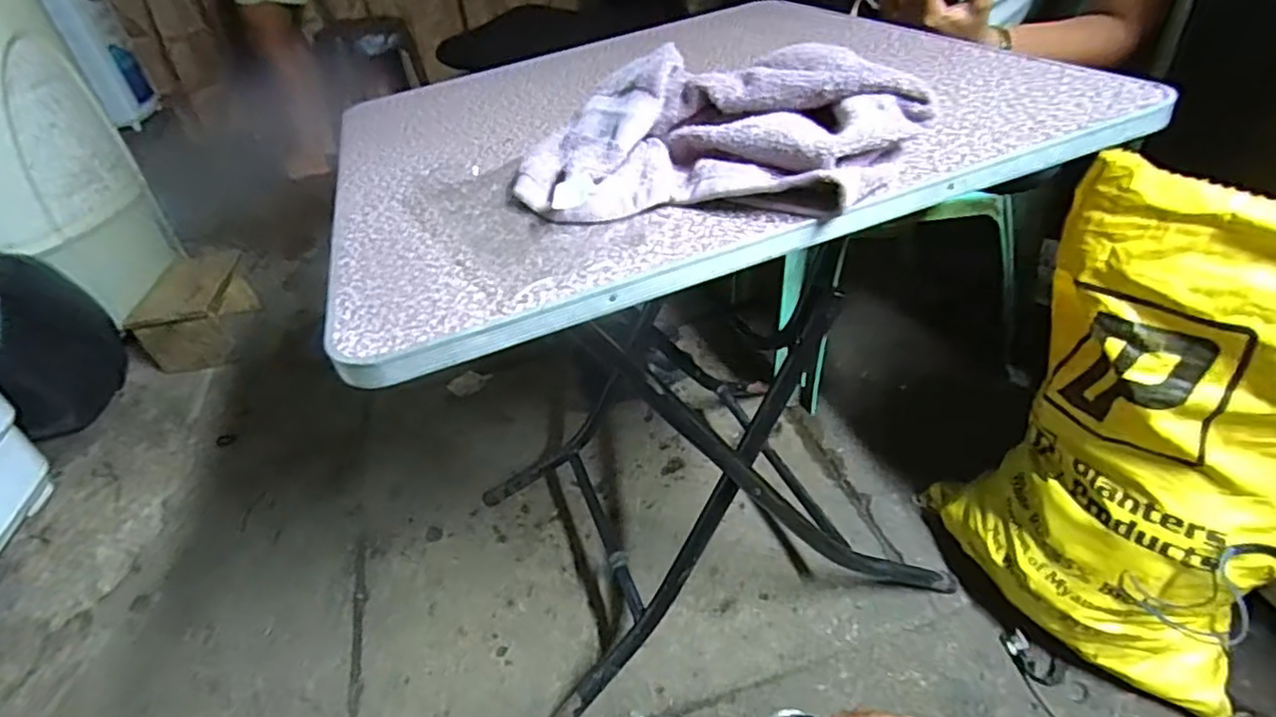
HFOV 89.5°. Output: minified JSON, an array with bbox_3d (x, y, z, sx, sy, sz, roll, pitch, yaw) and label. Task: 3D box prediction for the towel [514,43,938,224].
[{"bbox_3d":[0.053,-0.160,0.442,0.269,0.059,0.175,7,43,15],"label":"towel"}]

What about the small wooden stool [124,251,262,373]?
[{"bbox_3d":[-1.026,-0.116,1.517,0.161,0.164,0.303,-12,41,-8],"label":"small wooden stool"}]

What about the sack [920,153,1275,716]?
[{"bbox_3d":[0.563,0.106,0.708,0.200,0.530,0.356,-32,47,-27],"label":"sack"}]

